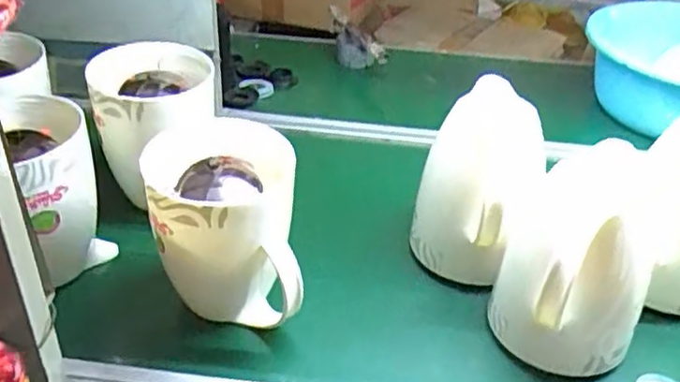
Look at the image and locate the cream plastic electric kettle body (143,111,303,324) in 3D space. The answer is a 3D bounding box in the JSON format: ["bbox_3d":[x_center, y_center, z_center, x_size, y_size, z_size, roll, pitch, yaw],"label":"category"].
[{"bbox_3d":[-0.114,0.047,0.693,0.136,0.190,0.123,-6,35,-14],"label":"cream plastic electric kettle body"}]

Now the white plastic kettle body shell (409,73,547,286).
[{"bbox_3d":[0.147,-0.001,0.765,0.122,0.207,0.141,8,34,7],"label":"white plastic kettle body shell"}]

